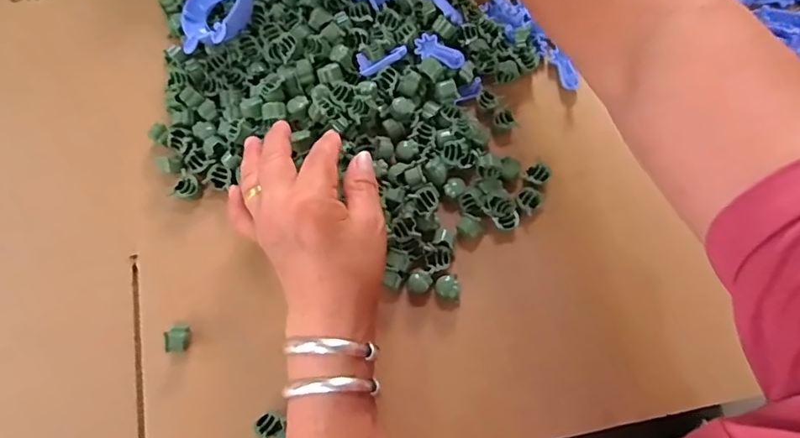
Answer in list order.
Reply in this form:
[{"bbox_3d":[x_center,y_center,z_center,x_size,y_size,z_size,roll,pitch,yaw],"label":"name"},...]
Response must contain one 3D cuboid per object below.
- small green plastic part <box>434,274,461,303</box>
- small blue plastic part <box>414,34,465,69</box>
[{"bbox_3d":[0.033,0.049,0.354,0.017,0.010,0.019,-3,72,-3],"label":"small green plastic part"},{"bbox_3d":[0.031,-0.129,0.389,0.040,0.008,0.019,36,74,9],"label":"small blue plastic part"}]

